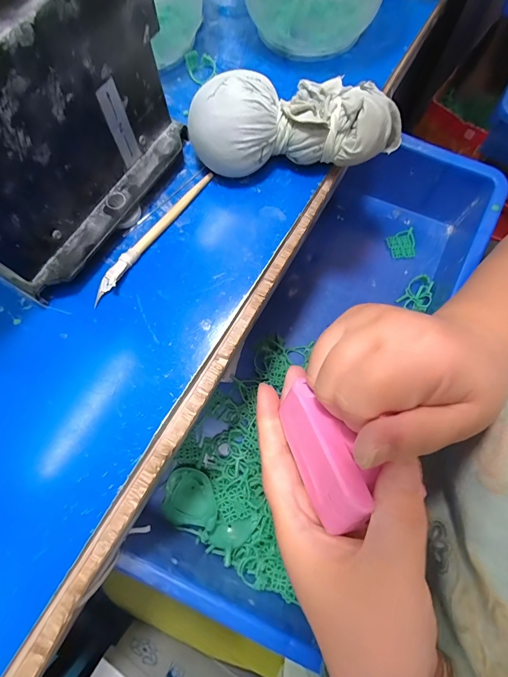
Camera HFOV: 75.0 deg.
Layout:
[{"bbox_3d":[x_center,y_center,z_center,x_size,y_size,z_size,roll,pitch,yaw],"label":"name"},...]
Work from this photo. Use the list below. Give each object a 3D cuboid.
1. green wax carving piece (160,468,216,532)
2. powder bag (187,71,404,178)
[{"bbox_3d":[-0.054,0.135,0.280,0.046,0.018,0.045,0,72,0],"label":"green wax carving piece"},{"bbox_3d":[0.035,-0.142,0.224,0.149,0.048,0.052,-4,72,-2],"label":"powder bag"}]

